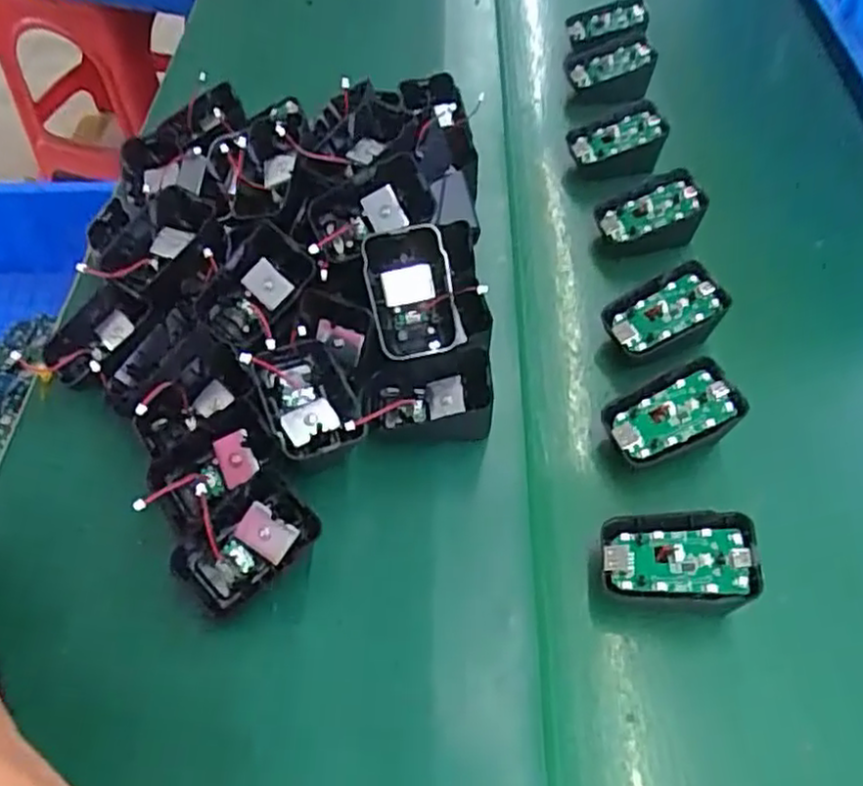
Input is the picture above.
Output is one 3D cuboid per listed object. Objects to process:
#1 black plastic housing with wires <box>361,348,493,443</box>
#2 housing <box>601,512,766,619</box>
[{"bbox_3d":[-0.003,0.001,0.391,0.068,0.031,0.042,-2,55,-1],"label":"black plastic housing with wires"},{"bbox_3d":[0.117,0.081,0.349,0.069,0.037,0.047,3,55,3],"label":"housing"}]

